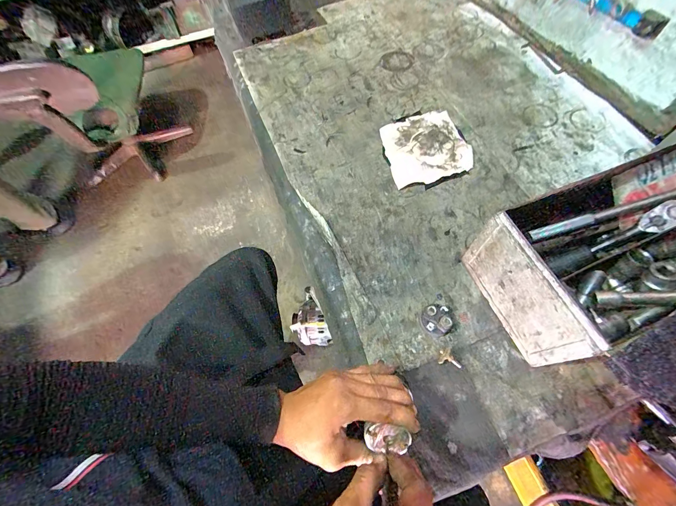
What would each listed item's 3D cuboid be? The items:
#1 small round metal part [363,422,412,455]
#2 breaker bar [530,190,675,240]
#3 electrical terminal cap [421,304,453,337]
[{"bbox_3d":[0.054,0.201,0.340,0.050,0.018,0.031,2,104,2],"label":"small round metal part"},{"bbox_3d":[0.441,-0.071,0.445,0.342,0.023,0.014,-15,64,-3],"label":"breaker bar"},{"bbox_3d":[0.151,0.098,0.458,0.044,0.027,0.044,-1,64,2],"label":"electrical terminal cap"}]

